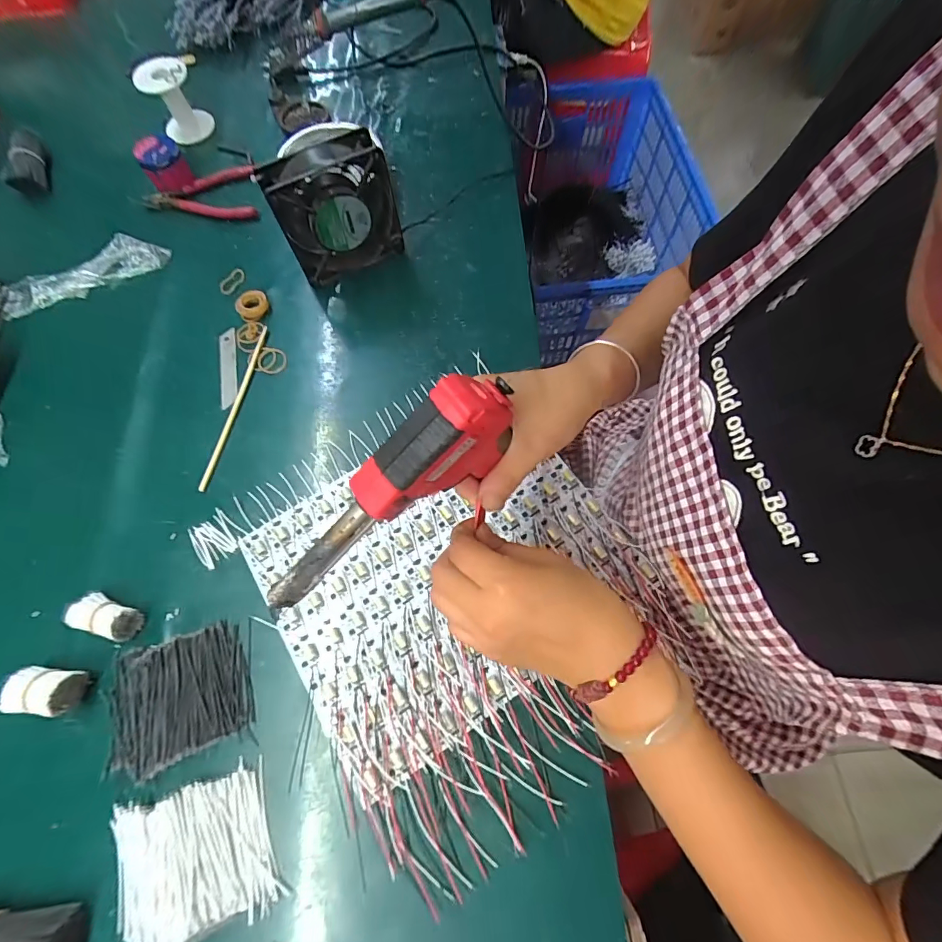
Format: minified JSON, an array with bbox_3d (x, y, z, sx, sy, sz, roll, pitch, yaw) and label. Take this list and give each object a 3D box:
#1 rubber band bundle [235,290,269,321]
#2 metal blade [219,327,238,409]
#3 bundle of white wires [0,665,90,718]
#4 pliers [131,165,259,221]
[{"bbox_3d":[-0.250,-0.190,0.504,0.035,0.016,0.031,-35,71,-11],"label":"rubber band bundle"},{"bbox_3d":[-0.265,-0.113,0.479,0.018,0.004,0.100,-12,69,-4],"label":"metal blade"},{"bbox_3d":[-0.340,0.177,0.355,0.049,0.030,0.032,4,69,4],"label":"bundle of white wires"},{"bbox_3d":[-0.360,-0.350,0.567,0.165,0.022,0.086,-9,68,-2],"label":"pliers"}]

